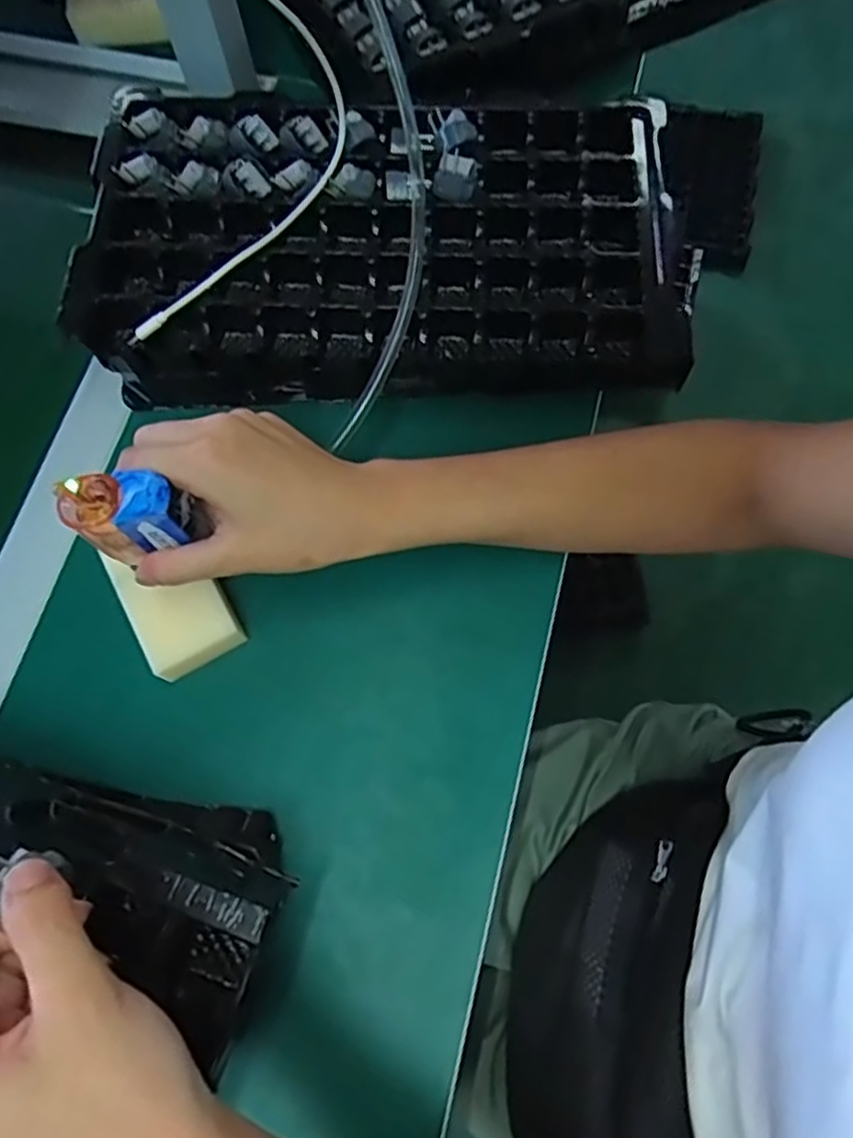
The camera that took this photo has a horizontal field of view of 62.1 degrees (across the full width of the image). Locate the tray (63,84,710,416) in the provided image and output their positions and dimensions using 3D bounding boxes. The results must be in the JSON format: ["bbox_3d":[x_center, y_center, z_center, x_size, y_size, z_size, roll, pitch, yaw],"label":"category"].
[{"bbox_3d":[-0.025,-0.206,0.460,0.357,0.062,0.195,2,71,2],"label":"tray"}]

